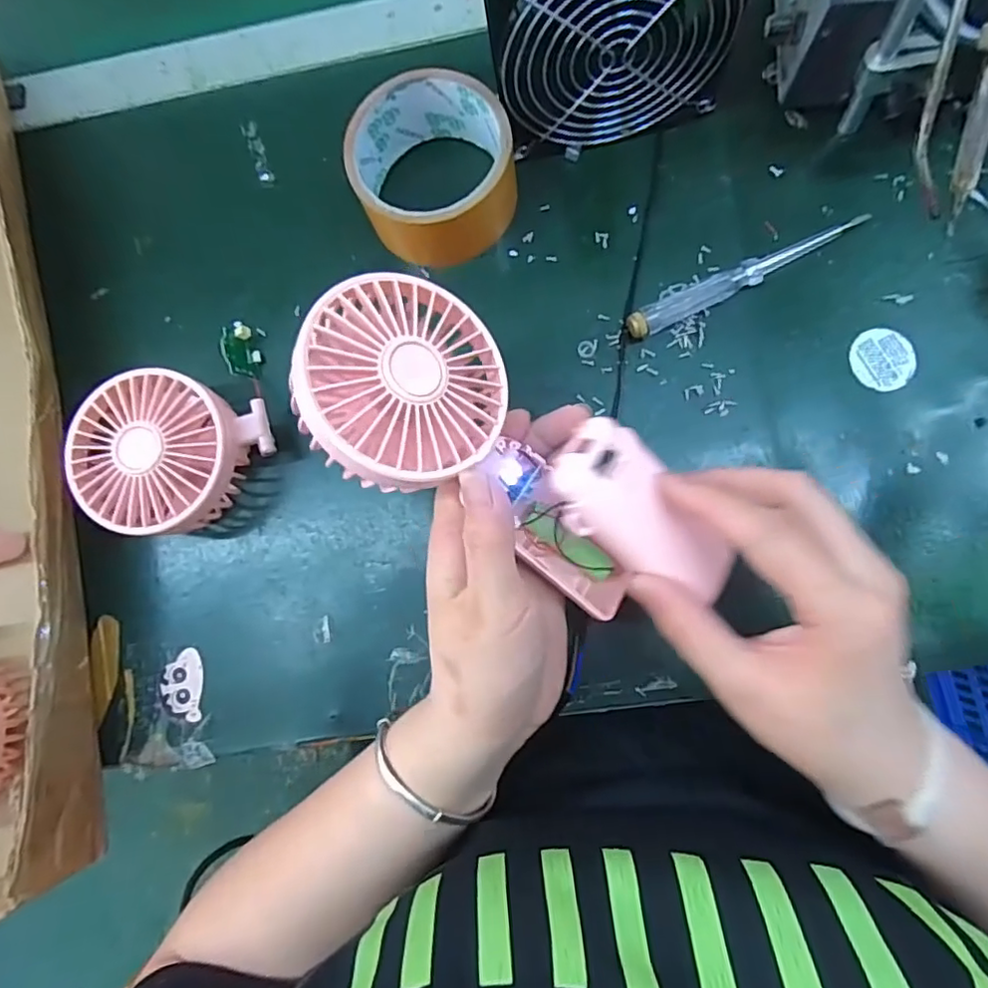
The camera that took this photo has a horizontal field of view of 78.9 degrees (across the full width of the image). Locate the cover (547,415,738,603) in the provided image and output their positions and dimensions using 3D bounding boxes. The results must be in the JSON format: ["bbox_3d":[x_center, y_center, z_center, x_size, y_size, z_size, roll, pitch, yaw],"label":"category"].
[{"bbox_3d":[0.065,0.010,0.255,0.089,0.014,0.046,43,91,-9],"label":"cover"}]

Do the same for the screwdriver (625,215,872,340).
[{"bbox_3d":[0.137,-0.120,0.328,0.139,0.016,0.016,-25,82,4],"label":"screwdriver"}]

